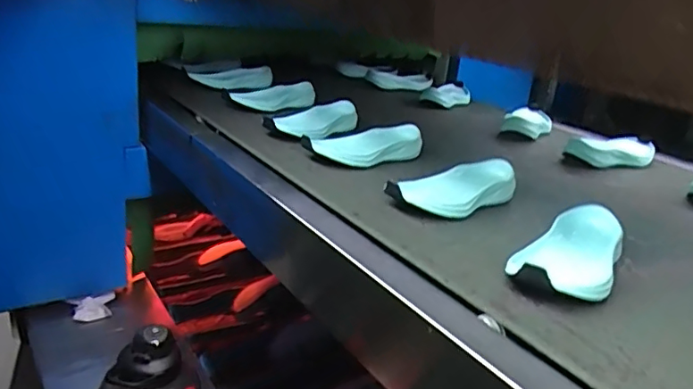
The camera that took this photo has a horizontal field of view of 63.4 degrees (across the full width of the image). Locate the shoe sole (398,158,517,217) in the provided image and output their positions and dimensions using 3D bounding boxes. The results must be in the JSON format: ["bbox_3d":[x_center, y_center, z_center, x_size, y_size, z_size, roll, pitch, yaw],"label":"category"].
[{"bbox_3d":[0.134,-0.007,0.696,0.181,0.045,0.075,-19,28,-38],"label":"shoe sole"}]

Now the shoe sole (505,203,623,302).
[{"bbox_3d":[0.221,0.057,0.550,0.082,0.042,0.181,14,26,31],"label":"shoe sole"}]

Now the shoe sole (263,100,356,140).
[{"bbox_3d":[-0.053,-0.125,0.944,0.068,0.044,0.178,18,28,37],"label":"shoe sole"}]

